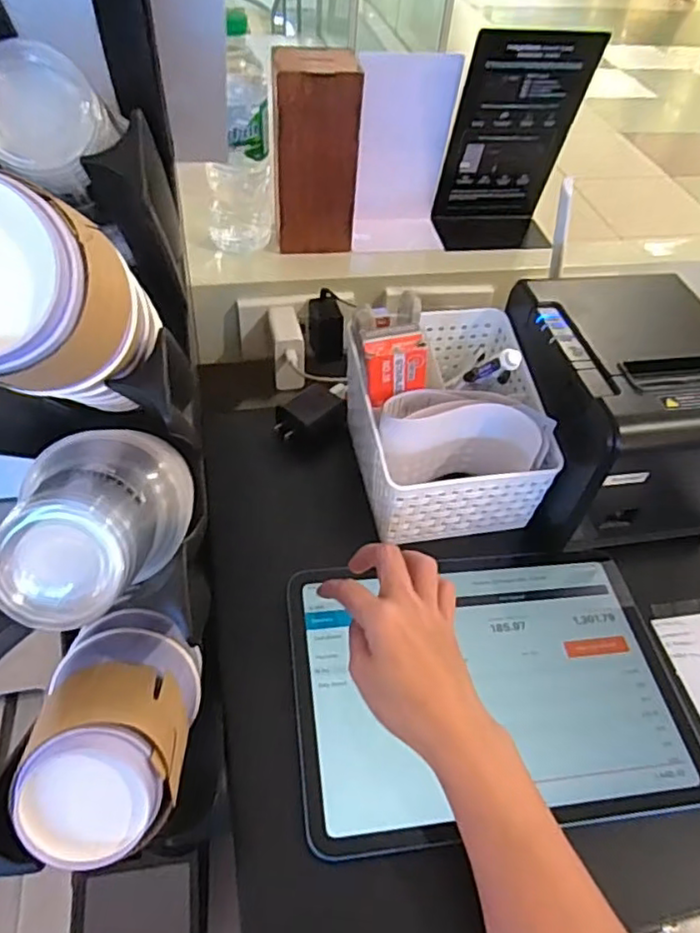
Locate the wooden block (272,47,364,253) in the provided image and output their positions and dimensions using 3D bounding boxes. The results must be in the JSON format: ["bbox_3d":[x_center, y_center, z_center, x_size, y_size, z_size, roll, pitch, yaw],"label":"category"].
[{"bbox_3d":[-0.036,-0.297,0.607,0.081,0.167,0.054,-3,49,-8],"label":"wooden block"}]

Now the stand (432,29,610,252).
[{"bbox_3d":[0.168,-0.328,0.656,0.134,0.219,0.058,-6,49,-10],"label":"stand"}]

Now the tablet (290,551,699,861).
[{"bbox_3d":[0.089,0.138,0.411,0.248,0.011,0.176,-4,49,-9],"label":"tablet"}]

